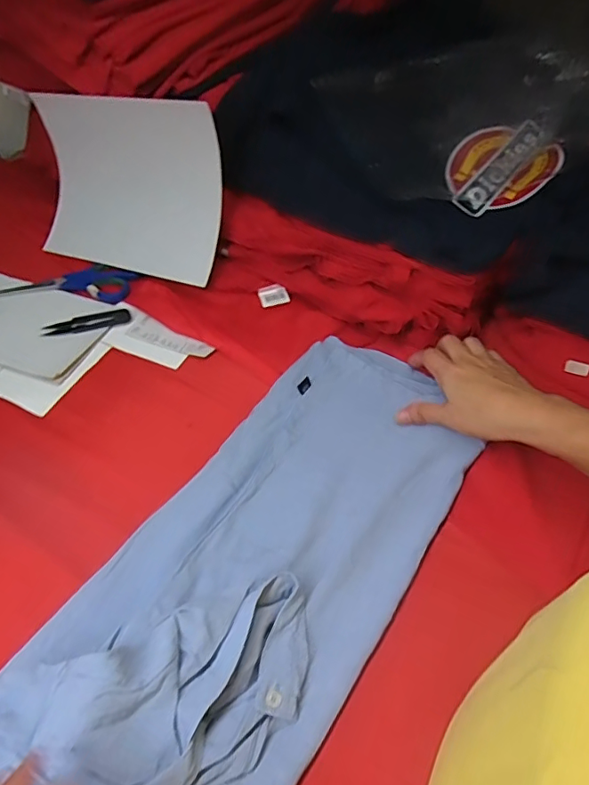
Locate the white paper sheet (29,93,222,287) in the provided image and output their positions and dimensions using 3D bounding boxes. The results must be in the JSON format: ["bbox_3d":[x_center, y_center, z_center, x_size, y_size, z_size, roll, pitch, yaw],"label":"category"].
[{"bbox_3d":[-0.207,-0.240,0.607,0.248,0.209,0.058,17,39,12],"label":"white paper sheet"}]

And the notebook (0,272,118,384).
[{"bbox_3d":[-0.320,-0.084,0.593,0.197,0.009,0.126,16,53,13],"label":"notebook"}]

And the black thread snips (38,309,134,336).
[{"bbox_3d":[-0.244,-0.082,0.596,0.101,0.004,0.025,-11,52,-7],"label":"black thread snips"}]

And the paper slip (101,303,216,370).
[{"bbox_3d":[-0.160,-0.058,0.581,0.129,0.010,0.056,25,56,19],"label":"paper slip"}]

